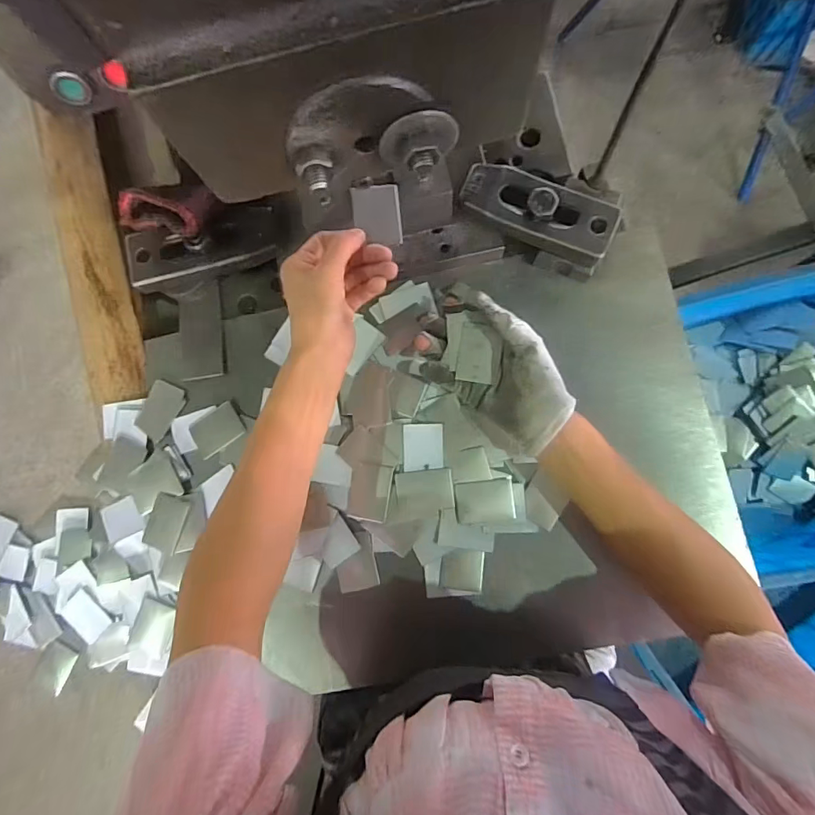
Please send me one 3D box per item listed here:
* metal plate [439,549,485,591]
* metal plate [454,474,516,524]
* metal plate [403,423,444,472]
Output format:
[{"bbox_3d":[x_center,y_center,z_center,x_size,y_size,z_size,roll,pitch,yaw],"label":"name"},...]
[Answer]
[{"bbox_3d":[0.047,0.138,0.392,0.035,0.004,0.034,5,84,6],"label":"metal plate"},{"bbox_3d":[0.067,0.080,0.393,0.049,0.004,0.035,-9,88,1],"label":"metal plate"},{"bbox_3d":[0.014,0.034,0.397,0.035,0.004,0.040,-1,84,5],"label":"metal plate"}]

